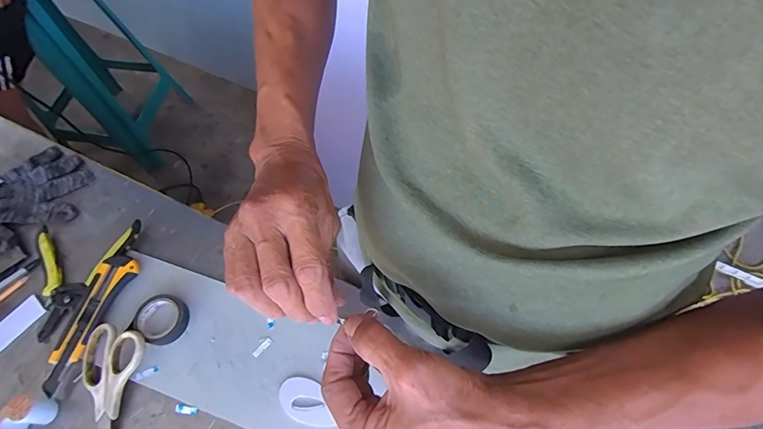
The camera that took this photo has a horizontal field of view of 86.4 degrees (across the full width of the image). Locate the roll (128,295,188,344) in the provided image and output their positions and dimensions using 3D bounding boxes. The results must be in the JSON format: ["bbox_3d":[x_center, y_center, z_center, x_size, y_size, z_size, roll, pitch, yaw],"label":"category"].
[{"bbox_3d":[-0.267,0.125,0.494,0.061,0.019,0.055,24,66,13],"label":"roll"}]

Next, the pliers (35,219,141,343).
[{"bbox_3d":[-0.395,0.079,0.527,0.136,0.021,0.153,-6,63,-1],"label":"pliers"}]

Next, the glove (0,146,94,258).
[{"bbox_3d":[-0.517,-0.013,0.578,0.189,0.023,0.147,-36,67,-15],"label":"glove"}]

